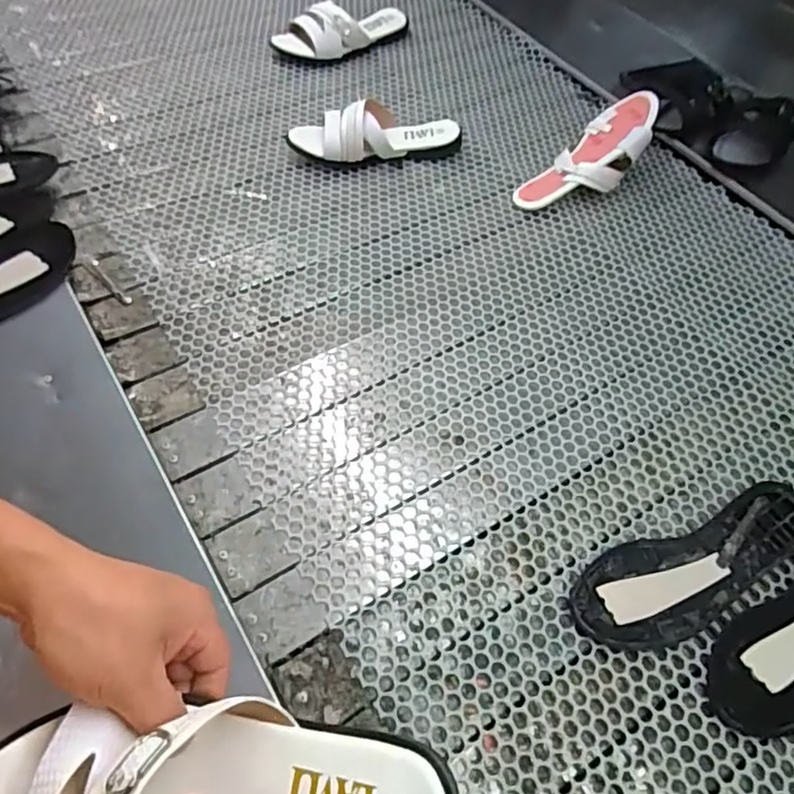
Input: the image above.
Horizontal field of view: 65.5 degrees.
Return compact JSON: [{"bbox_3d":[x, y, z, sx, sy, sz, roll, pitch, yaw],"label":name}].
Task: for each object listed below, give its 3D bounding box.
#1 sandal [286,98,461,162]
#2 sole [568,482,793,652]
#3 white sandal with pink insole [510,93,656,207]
[{"bbox_3d":[-0.031,-0.385,0.882,0.243,0.062,0.086,-6,57,-8],"label":"sandal"},{"bbox_3d":[0.283,0.155,0.569,0.263,0.021,0.085,-17,59,-15],"label":"sole"},{"bbox_3d":[0.269,-0.328,0.861,0.238,0.052,0.086,-38,64,0],"label":"white sandal with pink insole"}]

